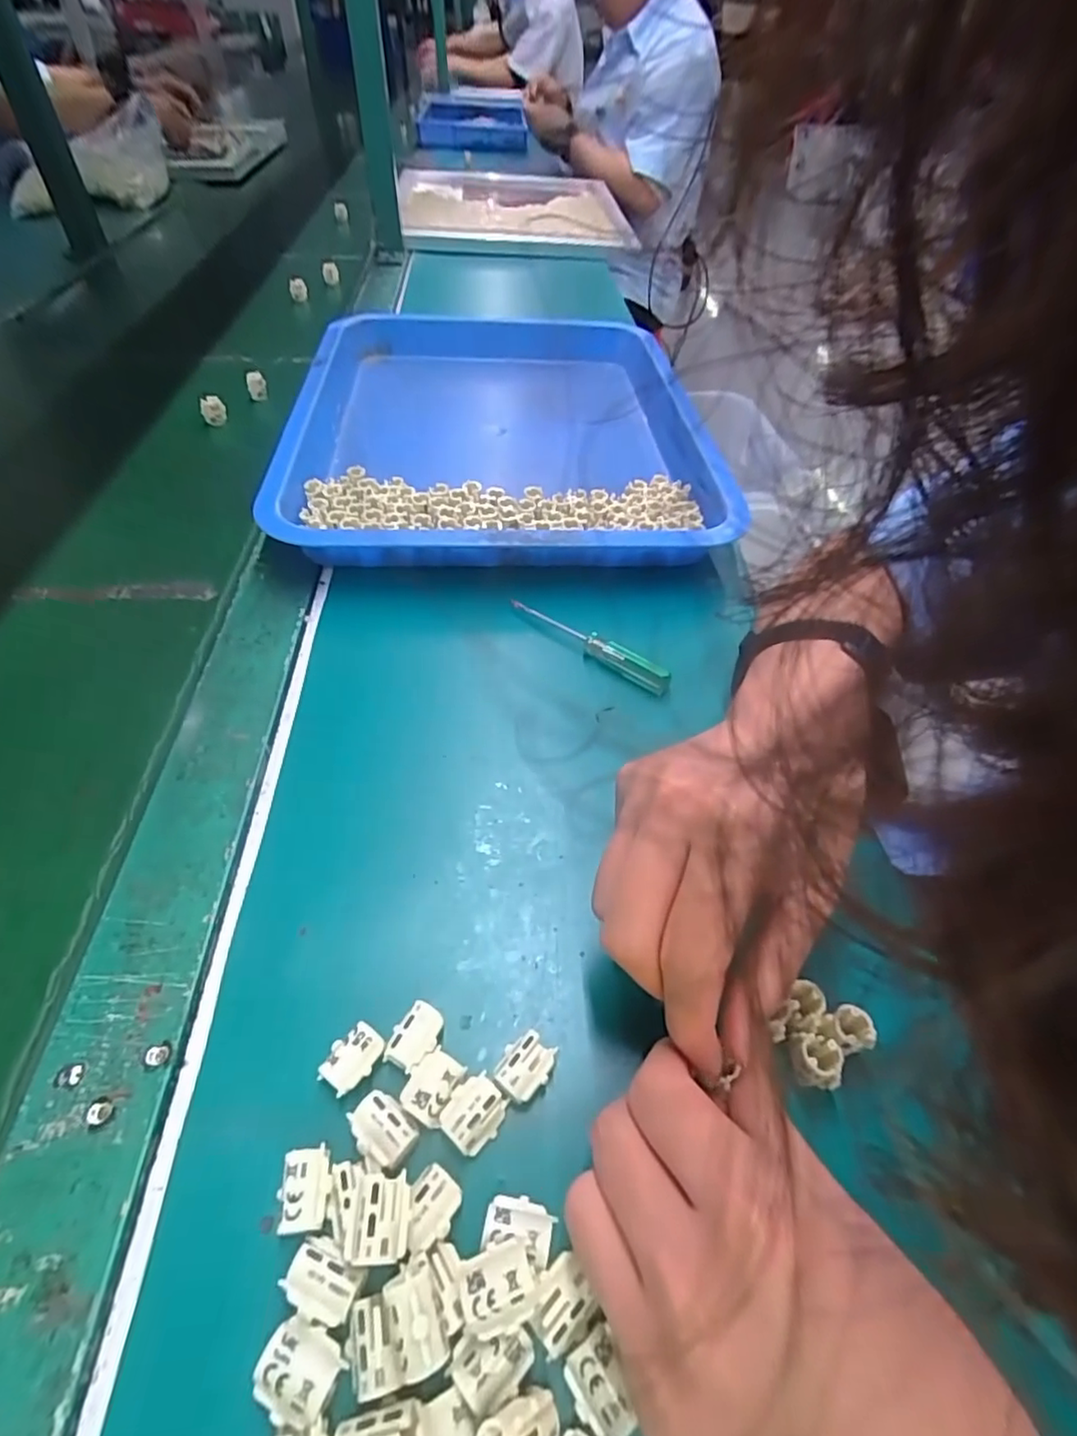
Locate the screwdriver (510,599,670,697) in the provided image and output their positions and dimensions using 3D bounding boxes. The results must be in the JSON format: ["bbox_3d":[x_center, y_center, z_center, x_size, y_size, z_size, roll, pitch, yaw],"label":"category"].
[{"bbox_3d":[0.031,-0.048,0.387,0.115,0.009,0.012,34,56,25],"label":"screwdriver"}]

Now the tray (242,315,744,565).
[{"bbox_3d":[-0.030,-0.261,0.556,0.344,0.059,0.421,-3,50,-5],"label":"tray"}]

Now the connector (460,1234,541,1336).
[{"bbox_3d":[-0.012,0.168,0.184,0.022,0.013,0.018,-15,51,-14],"label":"connector"}]

